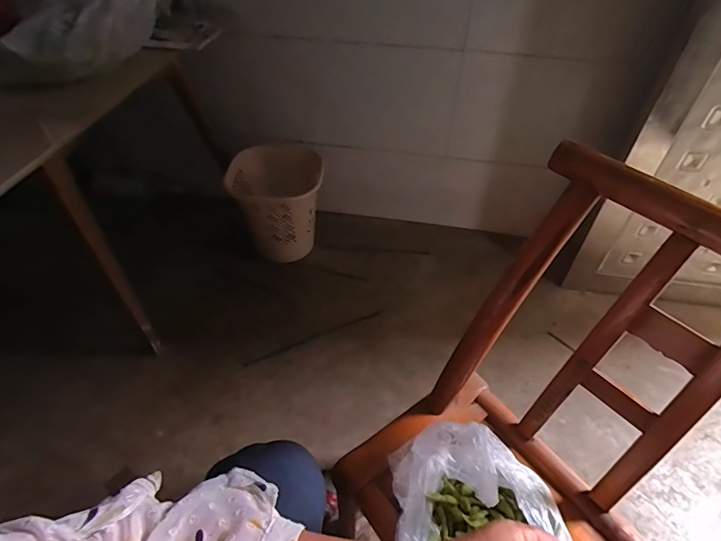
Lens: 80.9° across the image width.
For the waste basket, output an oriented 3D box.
[{"bbox_3d":[-0.247,-0.193,1.267,0.246,0.271,0.216,2,46,0],"label":"waste basket"}]

